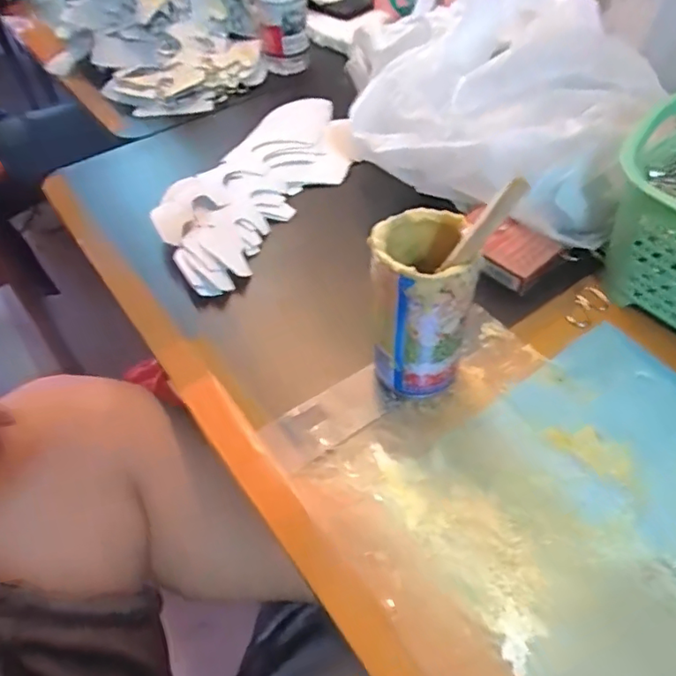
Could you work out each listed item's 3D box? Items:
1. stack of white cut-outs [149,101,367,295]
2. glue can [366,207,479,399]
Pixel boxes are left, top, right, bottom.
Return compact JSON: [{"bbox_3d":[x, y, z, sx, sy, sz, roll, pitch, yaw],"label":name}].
[{"bbox_3d":[-0.083,-0.163,0.587,0.134,0.031,0.301,25,55,21],"label":"stack of white cut-outs"},{"bbox_3d":[0.058,-0.022,0.394,0.065,0.125,0.070,-1,50,1],"label":"glue can"}]

